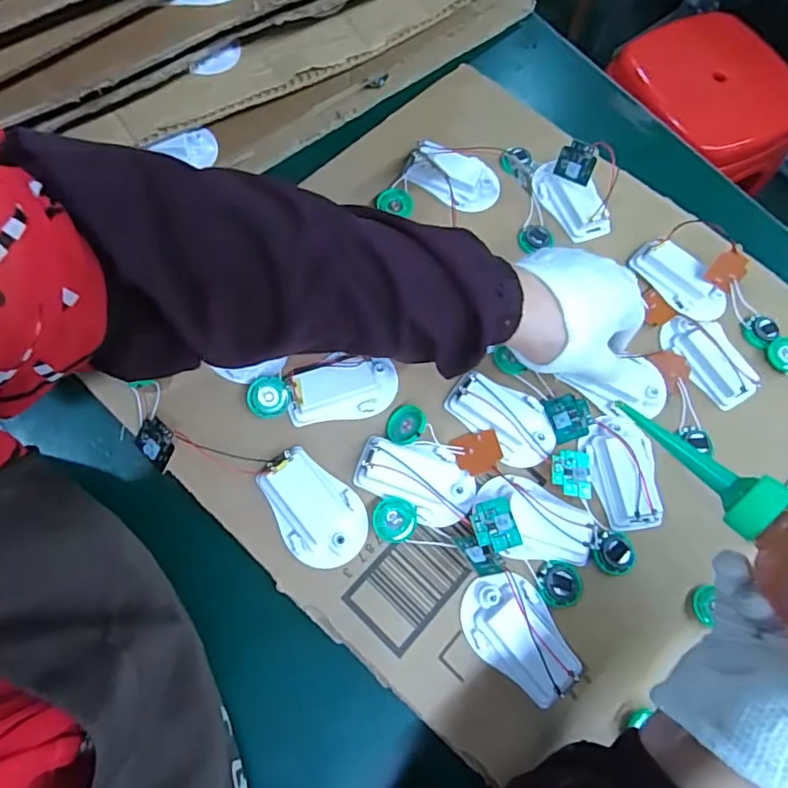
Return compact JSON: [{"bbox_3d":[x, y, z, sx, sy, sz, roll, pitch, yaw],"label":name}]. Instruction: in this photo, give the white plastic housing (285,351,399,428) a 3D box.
[{"bbox_3d":[-0.035,-0.004,0.375,0.074,0.016,0.040,-9,76,-3],"label":"white plastic housing"}]

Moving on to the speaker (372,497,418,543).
[{"bbox_3d":[0.001,0.082,0.355,0.029,0.004,0.028,-9,76,-3],"label":"speaker"}]

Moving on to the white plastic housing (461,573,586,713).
[{"bbox_3d":[0.078,0.147,0.330,0.052,0.017,0.077,-43,80,-11],"label":"white plastic housing"}]

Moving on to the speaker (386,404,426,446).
[{"bbox_3d":[0.009,0.021,0.372,0.029,0.006,0.028,28,77,40],"label":"speaker"}]

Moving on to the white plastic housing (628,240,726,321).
[{"bbox_3d":[0.227,-0.091,0.430,0.038,0.013,0.079,-38,79,-10],"label":"white plastic housing"}]

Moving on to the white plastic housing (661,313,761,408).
[{"bbox_3d":[0.240,-0.028,0.411,0.038,0.013,0.077,-28,78,-8],"label":"white plastic housing"}]

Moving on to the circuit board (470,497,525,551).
[{"bbox_3d":[0.065,0.084,0.345,0.028,0.004,0.032,-14,76,-11],"label":"circuit board"}]

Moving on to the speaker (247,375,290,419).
[{"bbox_3d":[-0.085,0.002,0.373,0.027,0.008,0.027,0,89,-2],"label":"speaker"}]

